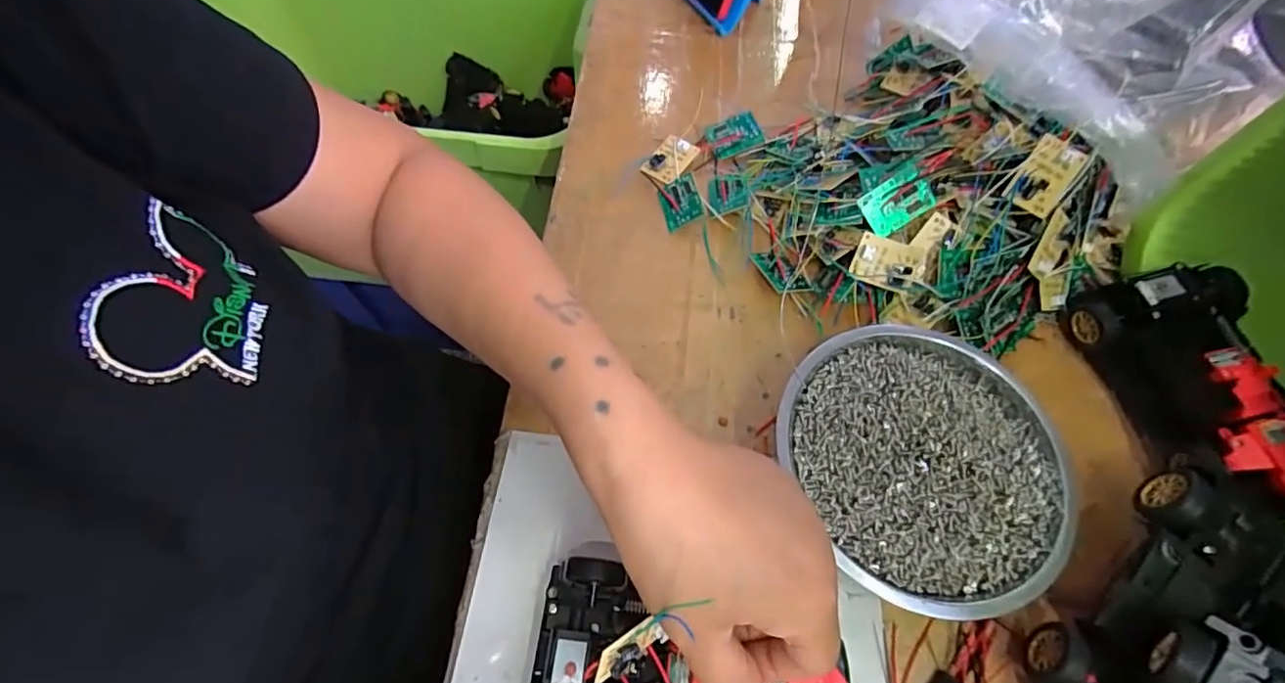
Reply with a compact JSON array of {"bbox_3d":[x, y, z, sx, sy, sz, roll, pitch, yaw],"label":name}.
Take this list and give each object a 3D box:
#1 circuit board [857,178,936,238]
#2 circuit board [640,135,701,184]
[{"bbox_3d":[0.158,-0.086,0.344,0.037,0.004,0.030,-36,99,14],"label":"circuit board"},{"bbox_3d":[0.021,-0.139,0.419,0.027,0.012,0.039,32,67,16],"label":"circuit board"}]

